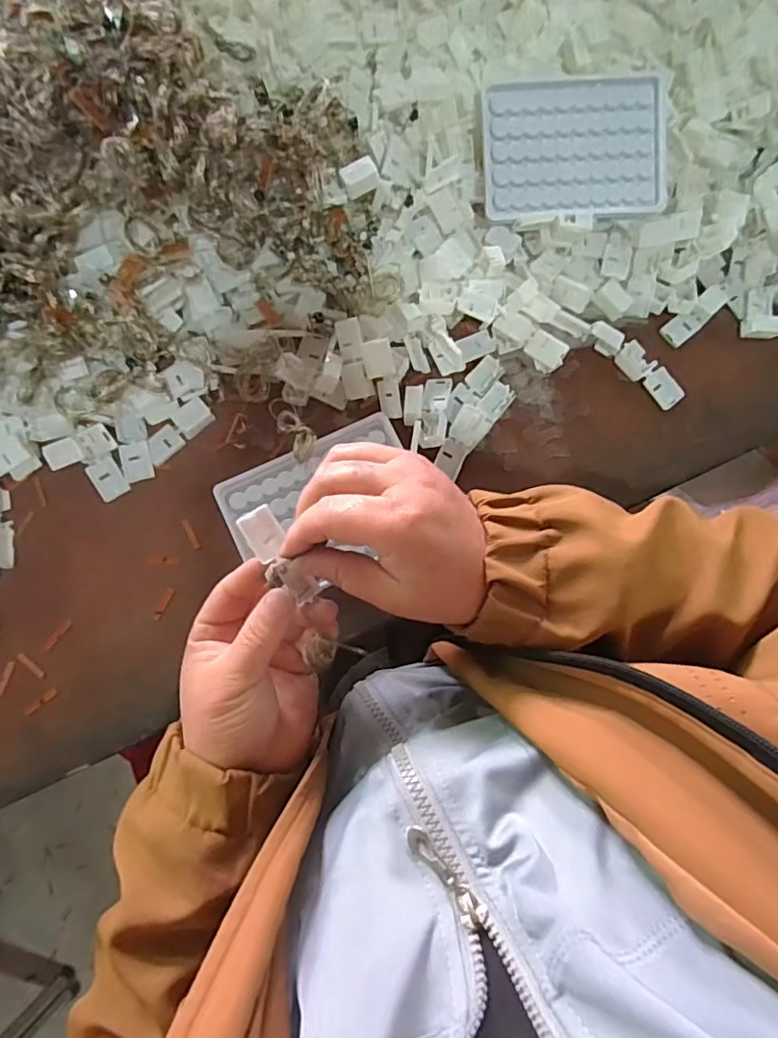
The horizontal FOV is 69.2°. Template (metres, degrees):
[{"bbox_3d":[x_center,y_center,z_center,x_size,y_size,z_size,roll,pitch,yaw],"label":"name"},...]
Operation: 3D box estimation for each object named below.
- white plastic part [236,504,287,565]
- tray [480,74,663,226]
[{"bbox_3d":[-0.065,0.008,0.293,0.019,0.004,0.027,-33,99,-28],"label":"white plastic part"},{"bbox_3d":[0.133,-0.261,0.401,0.129,0.008,0.100,-3,94,-1],"label":"tray"}]

